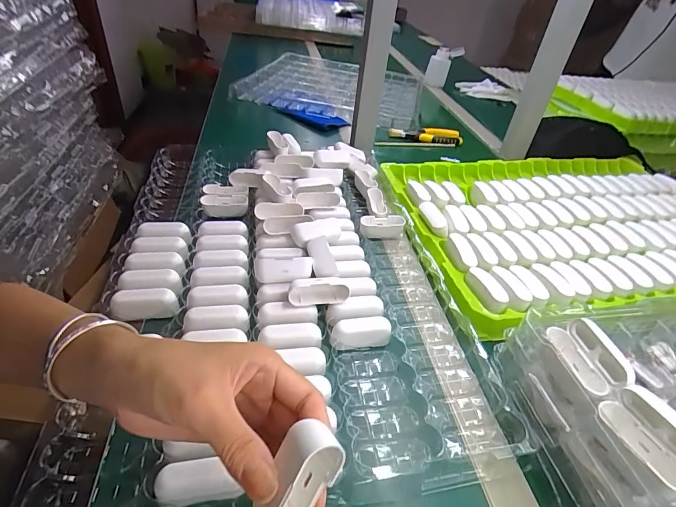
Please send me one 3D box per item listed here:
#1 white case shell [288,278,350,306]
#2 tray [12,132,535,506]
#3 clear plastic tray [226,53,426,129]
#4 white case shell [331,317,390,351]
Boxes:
[{"bbox_3d":[-0.021,0.042,0.416,0.063,0.023,0.025,-3,41,-10],"label":"white case shell"},{"bbox_3d":[-0.073,-0.003,0.485,0.373,0.048,0.564,-4,41,-11],"label":"tray"},{"bbox_3d":[-0.001,-0.480,1.066,0.458,0.034,0.443,12,39,6],"label":"clear plastic tray"},{"bbox_3d":[0.023,0.086,0.408,0.064,0.027,0.022,-5,42,-11],"label":"white case shell"}]

